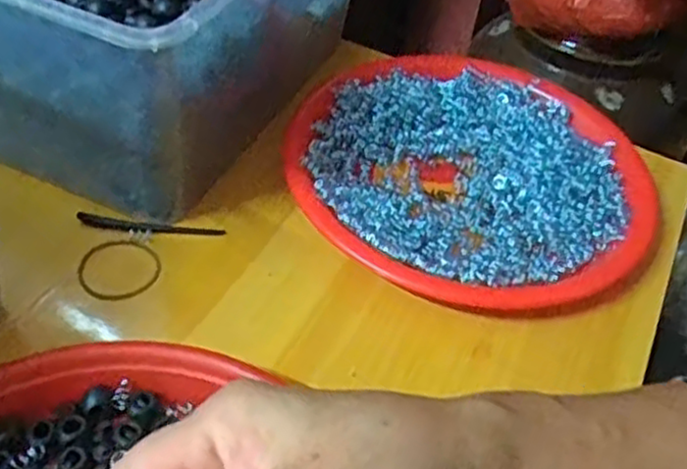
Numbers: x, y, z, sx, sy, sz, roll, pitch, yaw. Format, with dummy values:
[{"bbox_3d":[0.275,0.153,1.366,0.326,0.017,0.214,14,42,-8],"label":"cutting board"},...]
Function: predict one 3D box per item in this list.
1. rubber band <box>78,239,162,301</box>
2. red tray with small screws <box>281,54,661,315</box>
[{"bbox_3d":[-0.124,0.020,0.404,0.043,0.006,0.040,4,56,-6],"label":"rubber band"},{"bbox_3d":[0.081,-0.042,0.461,0.225,0.025,0.216,7,45,-1],"label":"red tray with small screws"}]

